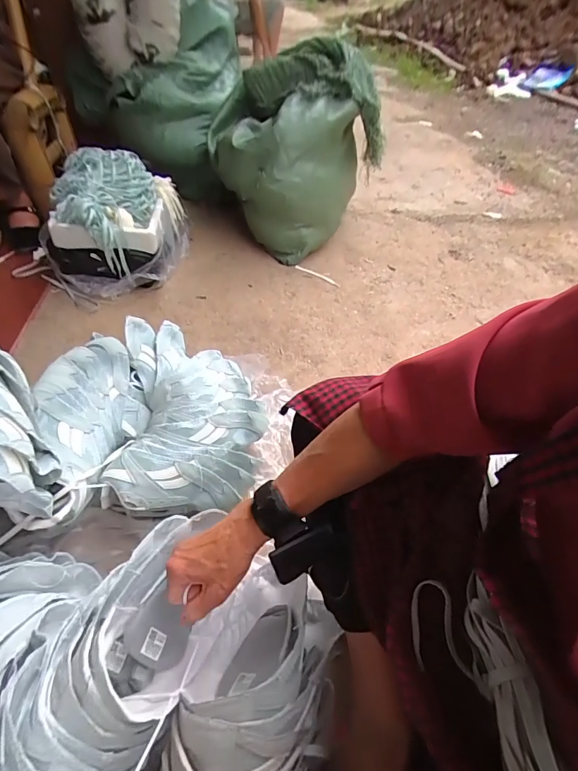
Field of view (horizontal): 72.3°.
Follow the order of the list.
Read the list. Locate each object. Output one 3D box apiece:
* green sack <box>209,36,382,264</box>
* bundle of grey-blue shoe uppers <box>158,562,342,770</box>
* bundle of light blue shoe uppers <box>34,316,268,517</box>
[{"bbox_3d":[0.005,-0.748,1.304,0.396,0.508,0.528,31,55,25],"label":"green sack"},{"bbox_3d":[-0.050,0.372,0.401,0.180,0.152,0.336,11,48,10],"label":"bundle of grey-blue shoe uppers"},{"bbox_3d":[-0.226,0.036,0.695,0.334,0.122,0.350,-7,48,-6],"label":"bundle of light blue shoe uppers"}]

